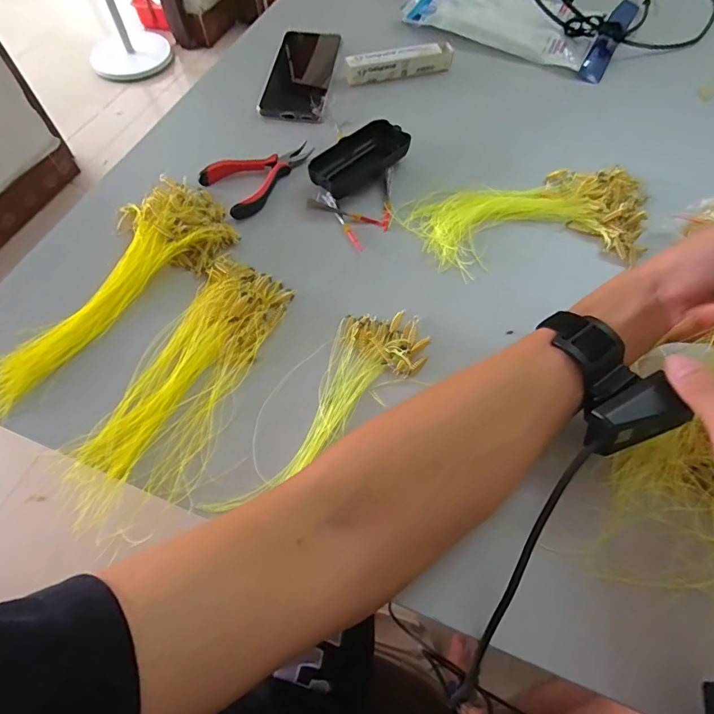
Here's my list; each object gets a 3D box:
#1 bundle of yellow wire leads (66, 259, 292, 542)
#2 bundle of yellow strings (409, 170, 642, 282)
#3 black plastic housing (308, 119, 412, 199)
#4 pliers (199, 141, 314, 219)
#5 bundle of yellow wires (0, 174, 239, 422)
[{"bbox_3d":[-0.128,0.017,0.334,0.087,0.011,0.221,21,64,11],"label":"bundle of yellow wire leads"},{"bbox_3d":[0.172,-0.136,0.419,0.233,0.018,0.112,-5,62,-3],"label":"bundle of yellow strings"},{"bbox_3d":[0.002,-0.203,0.449,0.058,0.021,0.111,40,69,19],"label":"black plastic housing"},{"bbox_3d":[-0.096,-0.193,0.447,0.115,0.016,0.063,-39,69,-18],"label":"pliers"},{"bbox_3d":[-0.218,-0.066,0.375,0.100,0.027,0.259,32,67,16],"label":"bundle of yellow wires"}]

